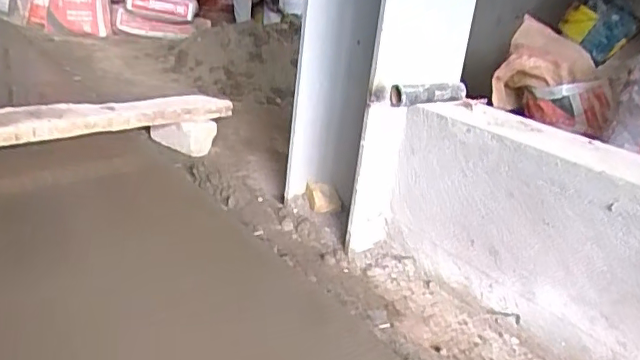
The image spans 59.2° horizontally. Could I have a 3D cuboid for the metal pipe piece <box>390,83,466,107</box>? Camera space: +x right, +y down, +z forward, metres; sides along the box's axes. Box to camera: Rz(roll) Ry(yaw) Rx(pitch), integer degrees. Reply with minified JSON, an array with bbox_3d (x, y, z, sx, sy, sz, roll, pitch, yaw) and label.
[{"bbox_3d":[0.239,-0.182,1.220,0.181,0.045,0.036,-8,26,-33],"label":"metal pipe piece"}]

